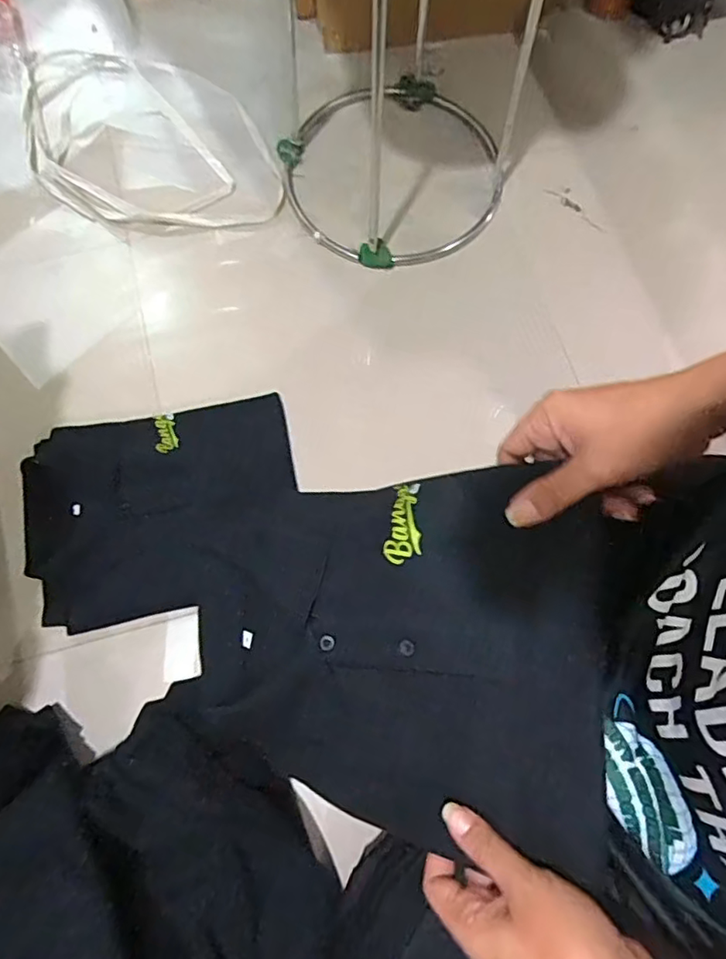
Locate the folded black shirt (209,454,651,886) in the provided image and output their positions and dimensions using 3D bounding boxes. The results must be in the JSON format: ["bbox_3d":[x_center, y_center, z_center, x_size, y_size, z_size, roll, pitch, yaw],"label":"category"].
[{"bbox_3d":[0.026,0.132,0.460,0.332,0.036,0.265,-1,90,23],"label":"folded black shirt"}]

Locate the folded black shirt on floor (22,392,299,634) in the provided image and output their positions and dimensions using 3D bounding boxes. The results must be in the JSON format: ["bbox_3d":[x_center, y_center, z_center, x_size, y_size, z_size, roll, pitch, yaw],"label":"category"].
[{"bbox_3d":[-0.262,0.034,0.763,0.342,0.018,0.267,-11,73,-4],"label":"folded black shirt on floor"}]

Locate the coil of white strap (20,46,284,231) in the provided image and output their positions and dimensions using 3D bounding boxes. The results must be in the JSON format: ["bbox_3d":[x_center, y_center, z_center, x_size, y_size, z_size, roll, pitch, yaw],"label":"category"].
[{"bbox_3d":[-0.350,-0.541,0.936,0.463,0.022,0.305,14,73,4],"label":"coil of white strap"}]

